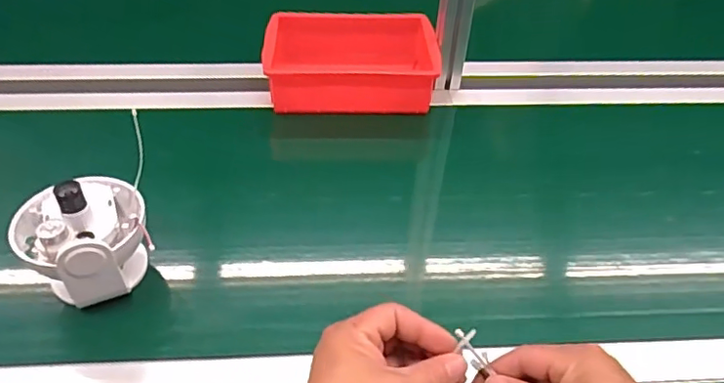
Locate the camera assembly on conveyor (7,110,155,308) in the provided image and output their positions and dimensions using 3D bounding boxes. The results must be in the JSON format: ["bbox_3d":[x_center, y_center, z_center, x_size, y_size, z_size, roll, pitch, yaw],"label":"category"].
[{"bbox_3d":[-0.270,0.042,0.552,0.113,0.107,0.112,-27,50,-27],"label":"camera assembly on conveyor"}]

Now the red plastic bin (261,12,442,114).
[{"bbox_3d":[-0.017,-0.194,0.848,0.247,0.070,0.167,-1,43,-2],"label":"red plastic bin"}]

